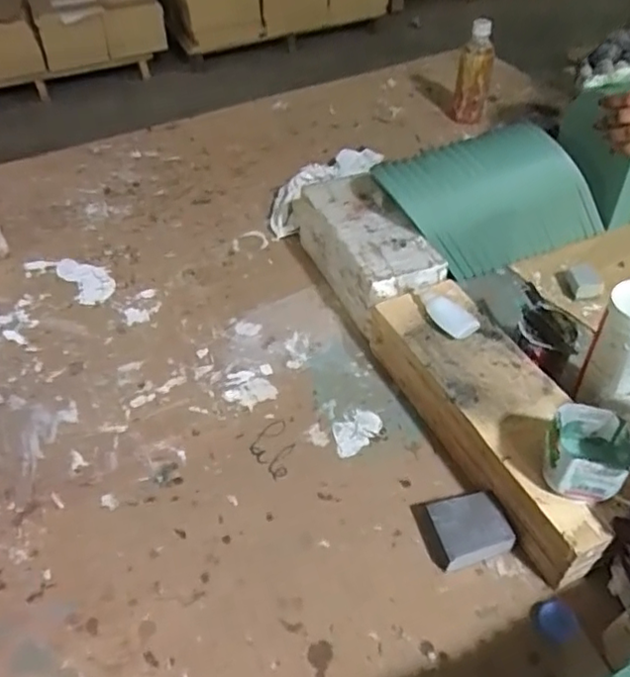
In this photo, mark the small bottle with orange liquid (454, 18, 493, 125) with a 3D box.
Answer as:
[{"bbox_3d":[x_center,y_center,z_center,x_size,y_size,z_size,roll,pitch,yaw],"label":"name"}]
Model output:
[{"bbox_3d":[0.276,-0.461,1.058,0.054,0.164,0.060,14,48,16],"label":"small bottle with orange liquid"}]

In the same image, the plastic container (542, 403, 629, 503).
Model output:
[{"bbox_3d":[0.233,0.099,0.529,0.069,0.054,0.072,23,51,21],"label":"plastic container"}]

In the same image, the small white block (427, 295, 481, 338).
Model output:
[{"bbox_3d":[0.150,-0.024,0.681,0.040,0.020,0.060,-31,52,-24],"label":"small white block"}]

